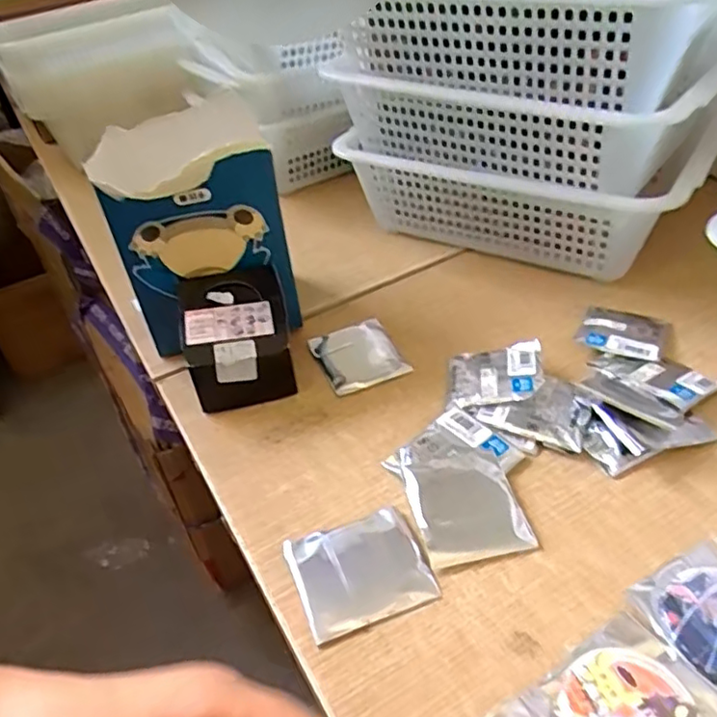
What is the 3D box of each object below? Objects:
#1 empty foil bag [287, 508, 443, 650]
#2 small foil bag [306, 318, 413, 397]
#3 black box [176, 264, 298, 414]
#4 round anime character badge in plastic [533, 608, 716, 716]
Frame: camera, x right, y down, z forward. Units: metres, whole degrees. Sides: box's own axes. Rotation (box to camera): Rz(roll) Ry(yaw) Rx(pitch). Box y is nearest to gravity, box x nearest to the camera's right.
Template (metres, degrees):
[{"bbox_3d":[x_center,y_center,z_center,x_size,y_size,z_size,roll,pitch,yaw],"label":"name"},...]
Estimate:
[{"bbox_3d":[0.001,0.131,0.380,0.078,0.007,0.069,-17,42,-12],"label":"empty foil bag"},{"bbox_3d":[0.000,-0.003,0.537,0.067,0.008,0.075,-19,42,-15],"label":"small foil bag"},{"bbox_3d":[-0.099,-0.016,0.512,0.082,0.081,0.088,-14,41,-9],"label":"black box"},{"bbox_3d":[0.136,0.174,0.307,0.079,0.008,0.066,-26,44,-22],"label":"round anime character badge in plastic"}]

